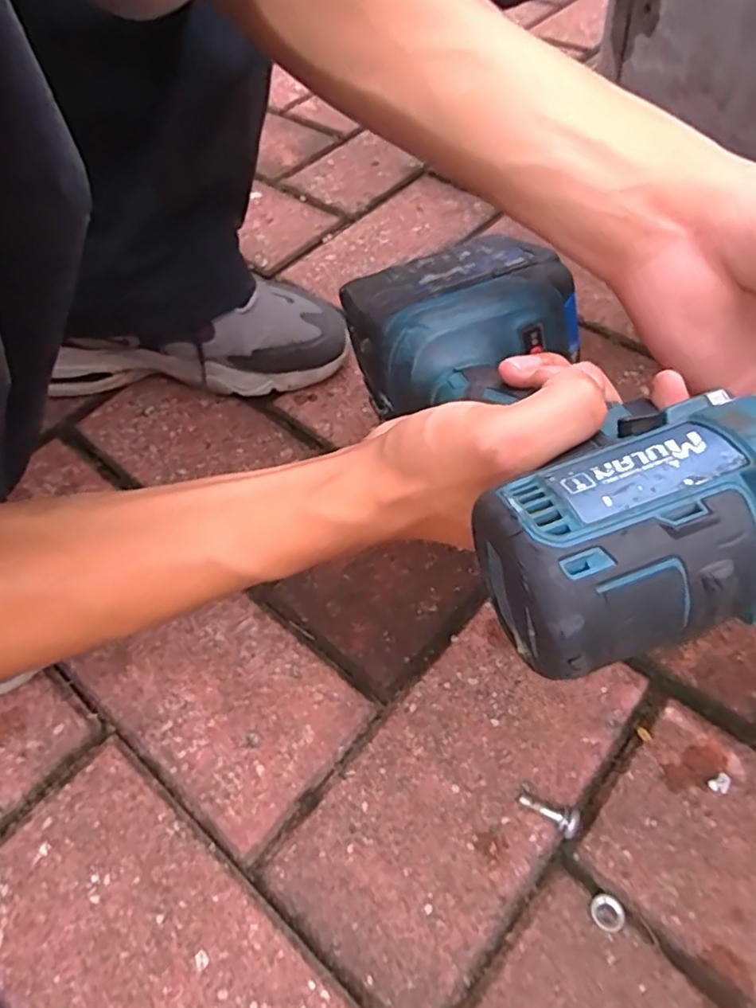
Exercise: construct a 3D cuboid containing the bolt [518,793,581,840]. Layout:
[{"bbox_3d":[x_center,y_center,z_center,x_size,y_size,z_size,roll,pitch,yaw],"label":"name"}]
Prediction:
[{"bbox_3d":[0.090,0.161,0.330,0.031,0.011,0.012,31,63,22],"label":"bolt"}]

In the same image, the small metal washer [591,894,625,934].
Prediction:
[{"bbox_3d":[0.113,0.200,0.309,0.016,0.004,0.016,-2,56,3],"label":"small metal washer"}]

